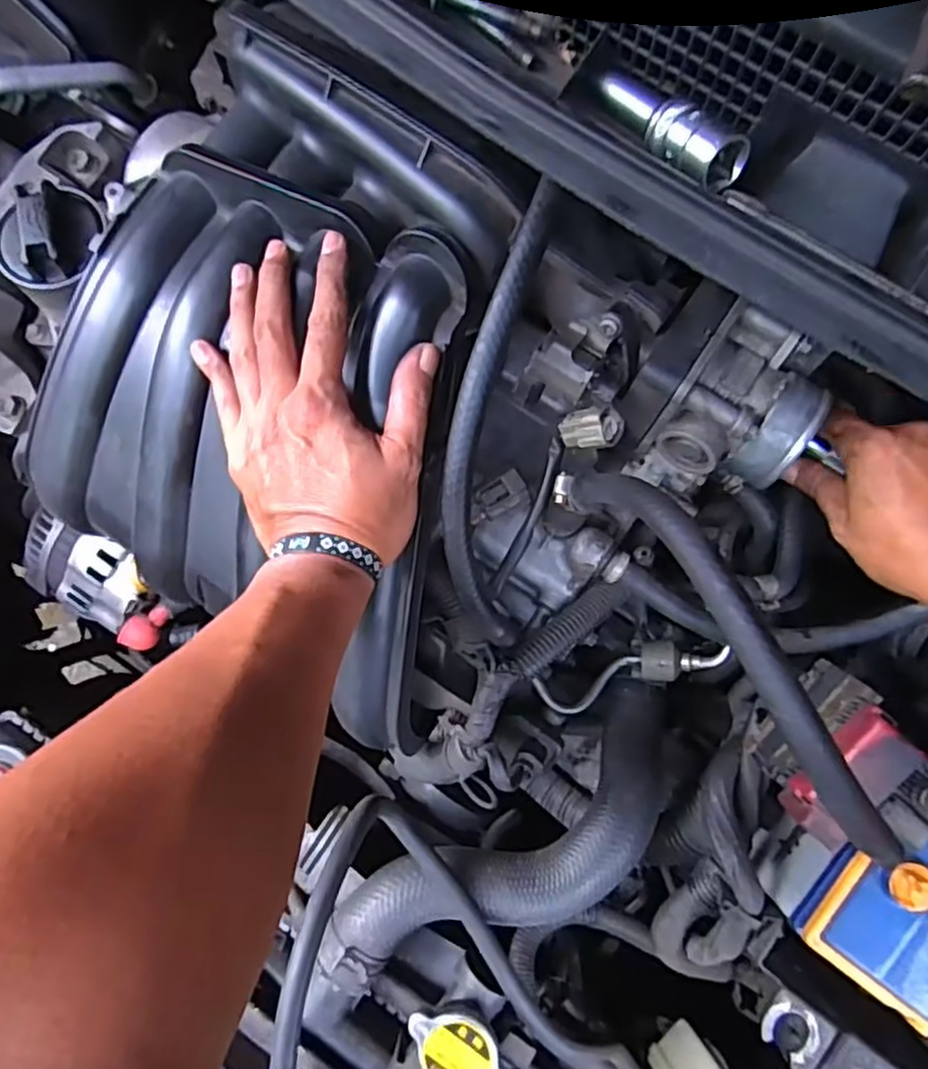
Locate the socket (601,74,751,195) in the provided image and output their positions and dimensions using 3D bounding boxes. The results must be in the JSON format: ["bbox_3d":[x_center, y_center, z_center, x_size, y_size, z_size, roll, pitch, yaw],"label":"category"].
[{"bbox_3d":[0.076,-0.155,0.266,0.023,0.020,0.068,-33,63,-3],"label":"socket"}]

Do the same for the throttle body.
[{"bbox_3d":[0.145,-0.062,0.376,0.065,0.077,0.087,33,85,5],"label":"throttle body"}]

